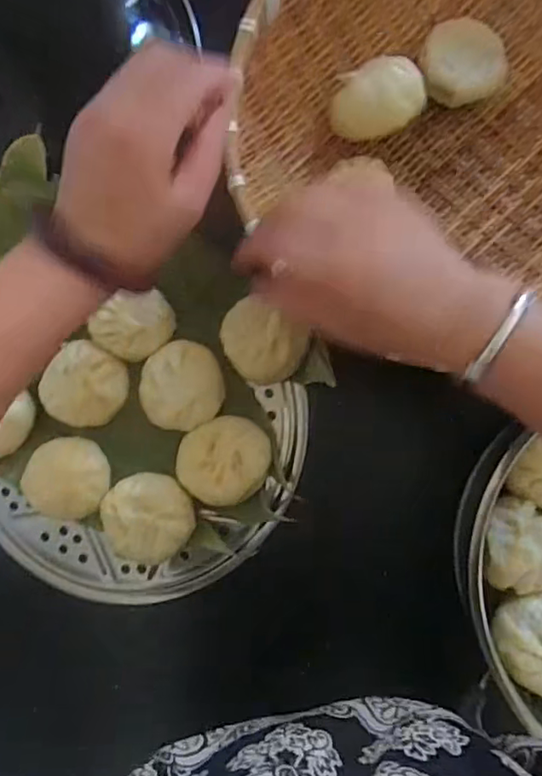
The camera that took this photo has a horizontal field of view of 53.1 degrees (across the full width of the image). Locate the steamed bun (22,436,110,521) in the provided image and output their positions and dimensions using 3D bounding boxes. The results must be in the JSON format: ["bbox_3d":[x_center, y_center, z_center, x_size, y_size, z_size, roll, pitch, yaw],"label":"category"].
[{"bbox_3d":[-0.170,0.075,0.461,0.067,0.036,0.064,0,87,2],"label":"steamed bun"}]

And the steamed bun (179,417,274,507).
[{"bbox_3d":[-0.039,0.059,0.449,0.074,0.037,0.068,0,87,2],"label":"steamed bun"}]

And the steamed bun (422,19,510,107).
[{"bbox_3d":[0.154,-0.261,0.445,0.069,0.041,0.064,0,87,2],"label":"steamed bun"}]

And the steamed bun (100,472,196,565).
[{"bbox_3d":[-0.100,0.106,0.450,0.072,0.046,0.070,0,87,2],"label":"steamed bun"}]

